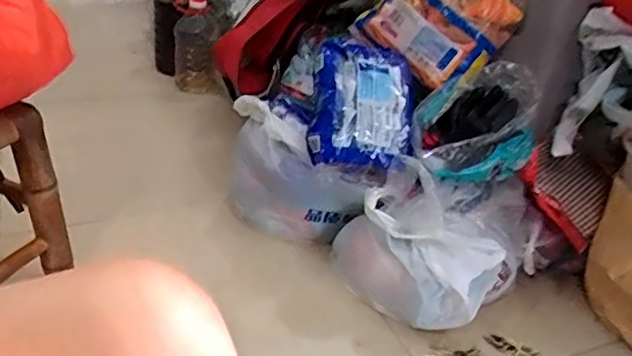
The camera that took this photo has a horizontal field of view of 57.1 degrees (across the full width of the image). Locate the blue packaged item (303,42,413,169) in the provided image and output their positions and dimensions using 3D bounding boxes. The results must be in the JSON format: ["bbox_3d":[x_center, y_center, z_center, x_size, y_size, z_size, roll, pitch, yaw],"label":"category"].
[{"bbox_3d":[0.080,-0.131,1.032,0.180,0.224,0.059,3,-6,2],"label":"blue packaged item"}]

